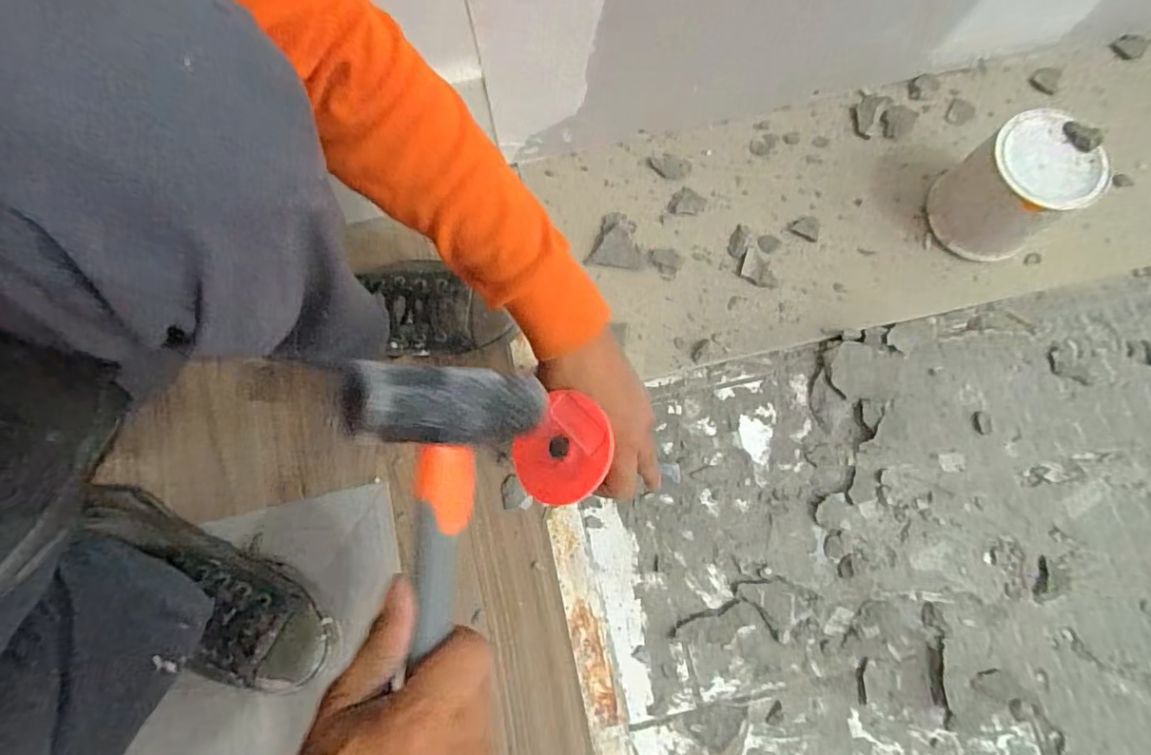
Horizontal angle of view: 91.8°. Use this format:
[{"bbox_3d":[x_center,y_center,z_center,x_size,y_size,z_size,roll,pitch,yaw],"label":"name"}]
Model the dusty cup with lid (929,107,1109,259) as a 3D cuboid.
[{"bbox_3d":[0.434,-0.185,0.569,0.100,0.111,0.105,0,78,1],"label":"dusty cup with lid"}]

